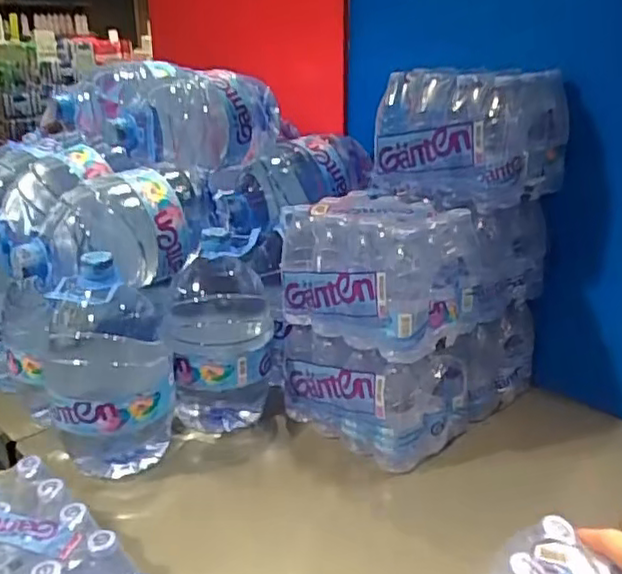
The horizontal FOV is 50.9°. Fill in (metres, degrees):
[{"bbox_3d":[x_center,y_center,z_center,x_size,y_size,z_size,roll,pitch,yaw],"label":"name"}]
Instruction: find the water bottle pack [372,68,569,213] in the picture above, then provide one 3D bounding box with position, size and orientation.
[{"bbox_3d":[0.266,-0.257,1.096,0.172,0.207,0.253,-19,27,-39],"label":"water bottle pack"}]

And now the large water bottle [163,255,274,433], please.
[{"bbox_3d":[-0.155,0.106,1.147,0.169,0.281,0.173,-2,21,-4],"label":"large water bottle"}]

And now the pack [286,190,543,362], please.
[{"bbox_3d":[0.168,-0.058,1.118,0.378,0.188,0.299,-20,28,-40],"label":"pack"}]

